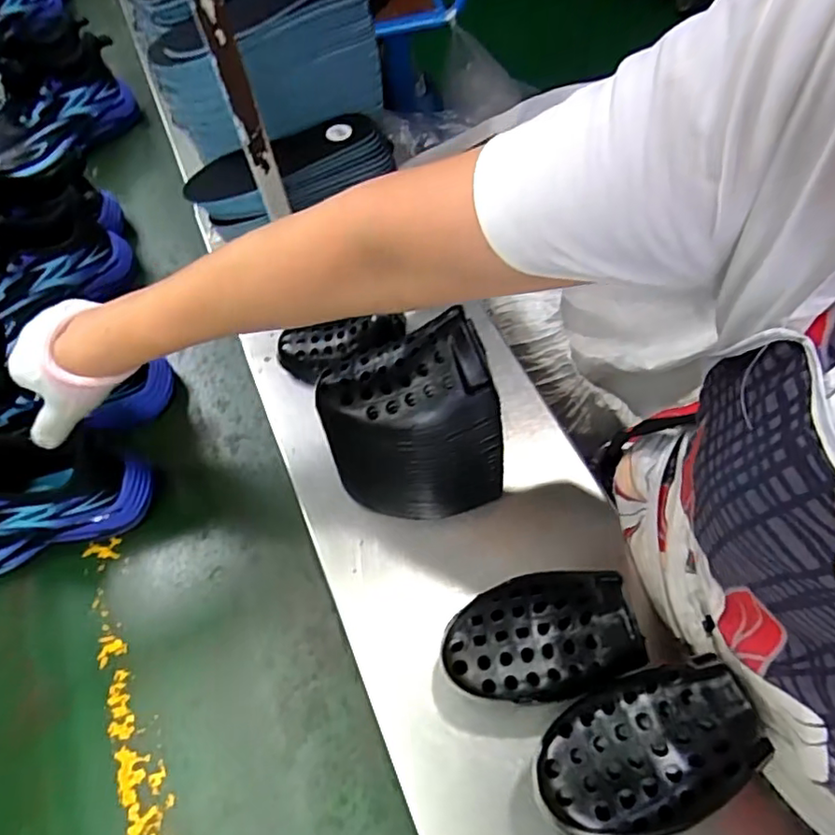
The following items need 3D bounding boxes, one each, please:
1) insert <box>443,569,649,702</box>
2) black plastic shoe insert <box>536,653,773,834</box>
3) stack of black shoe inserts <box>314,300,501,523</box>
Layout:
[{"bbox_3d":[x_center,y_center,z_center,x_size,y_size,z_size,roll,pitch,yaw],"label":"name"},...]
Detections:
[{"bbox_3d":[0.078,0.136,0.386,0.123,0.040,0.079,-14,47,16],"label":"insert"},{"bbox_3d":[0.127,0.182,0.322,0.120,0.048,0.074,-24,60,-10],"label":"black plastic shoe insert"},{"bbox_3d":[-0.004,0.013,0.460,0.124,0.174,0.088,-11,59,-3],"label":"stack of black shoe inserts"}]

